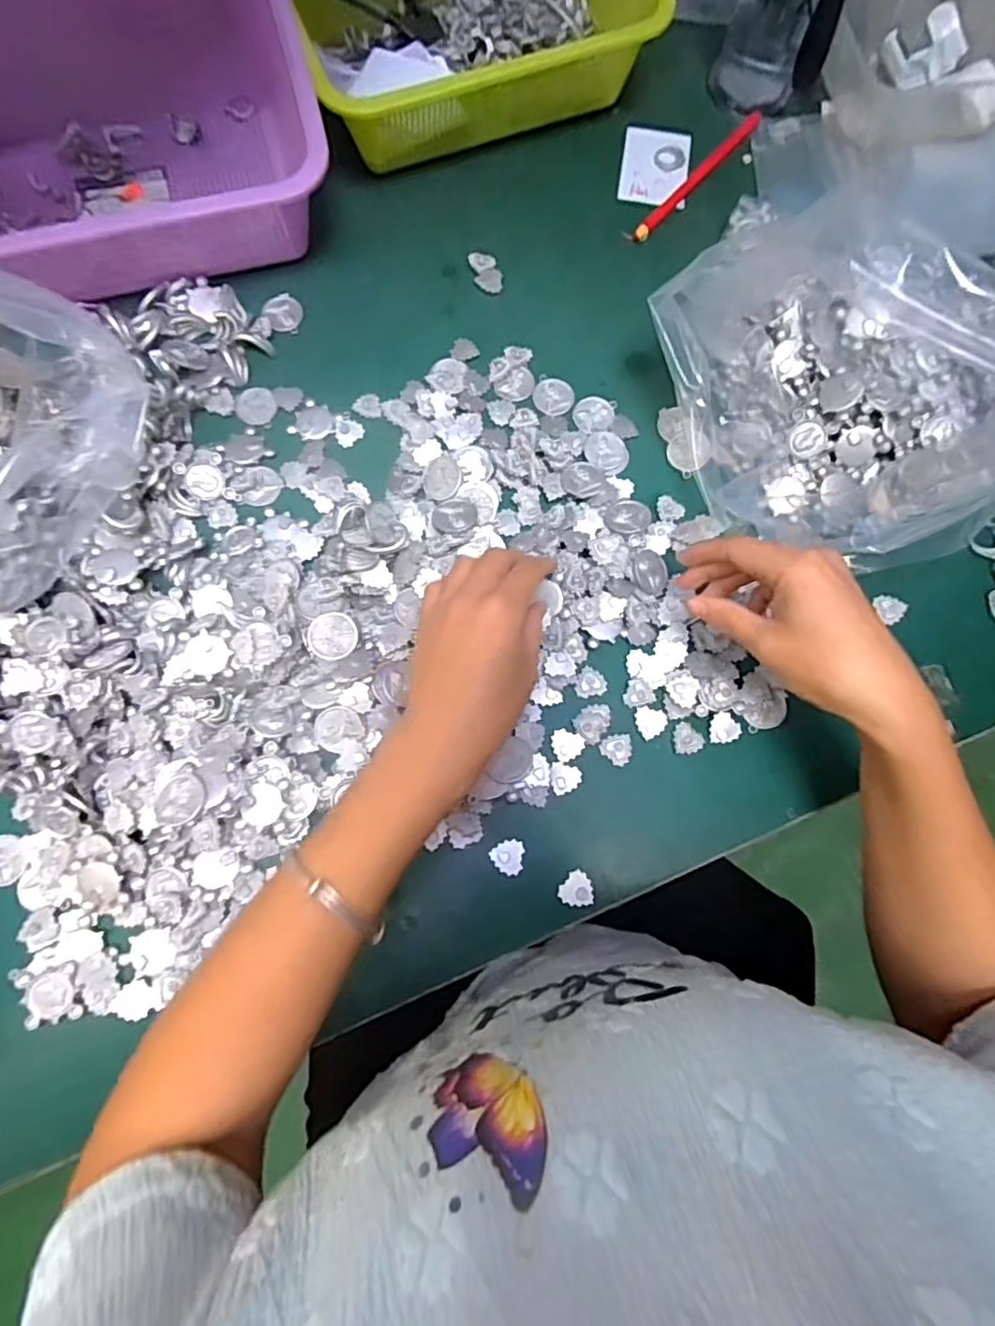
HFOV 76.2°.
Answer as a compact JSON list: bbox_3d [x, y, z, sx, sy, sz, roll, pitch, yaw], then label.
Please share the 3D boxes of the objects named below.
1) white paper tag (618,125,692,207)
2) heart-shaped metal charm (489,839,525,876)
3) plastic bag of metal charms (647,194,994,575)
[{"bbox_3d":[0.126,-0.398,0.509,0.052,0.004,0.079,9,77,5],"label":"white paper tag"},{"bbox_3d":[0.007,0.117,0.379,0.020,0.004,0.019,0,77,-2],"label":"heart-shaped metal charm"},{"bbox_3d":[0.218,-0.204,0.418,0.219,0.086,0.273,-30,79,-8],"label":"plastic bag of metal charms"}]

